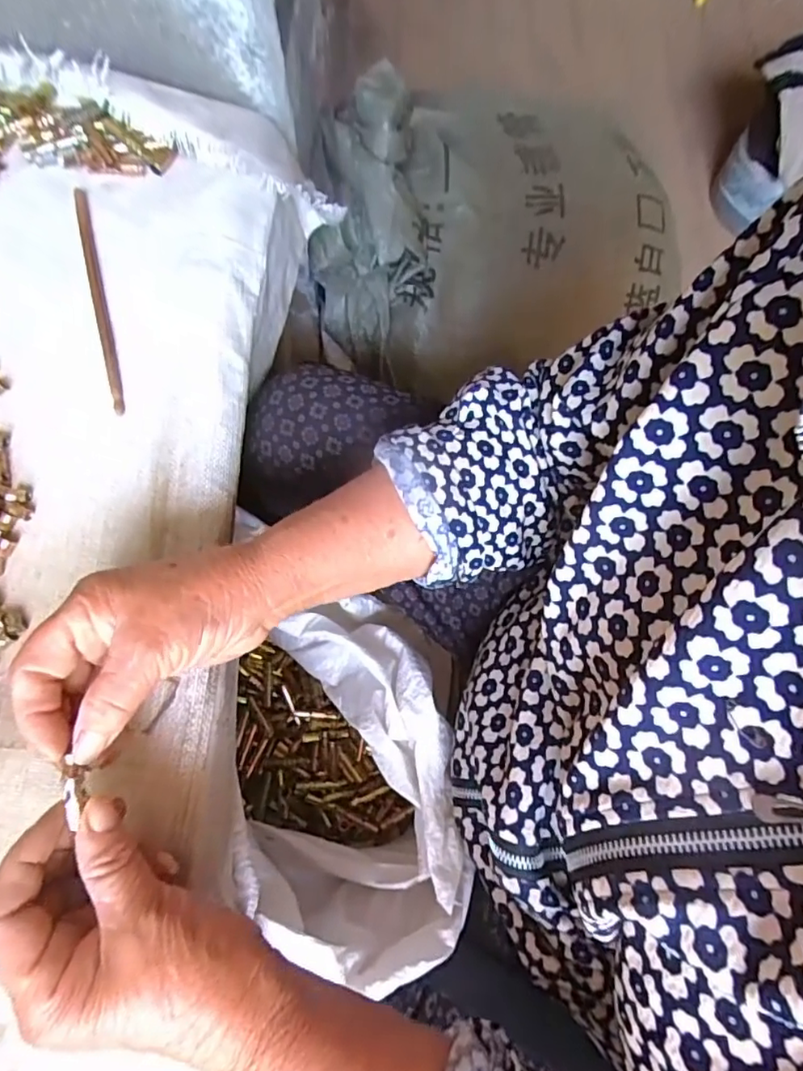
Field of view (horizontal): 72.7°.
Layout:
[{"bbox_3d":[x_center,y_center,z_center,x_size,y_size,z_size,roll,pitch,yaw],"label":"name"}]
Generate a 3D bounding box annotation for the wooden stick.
[{"bbox_3d":[-0.203,-0.161,0.364,0.009,0.006,0.173,-16,75,-6],"label":"wooden stick"}]

